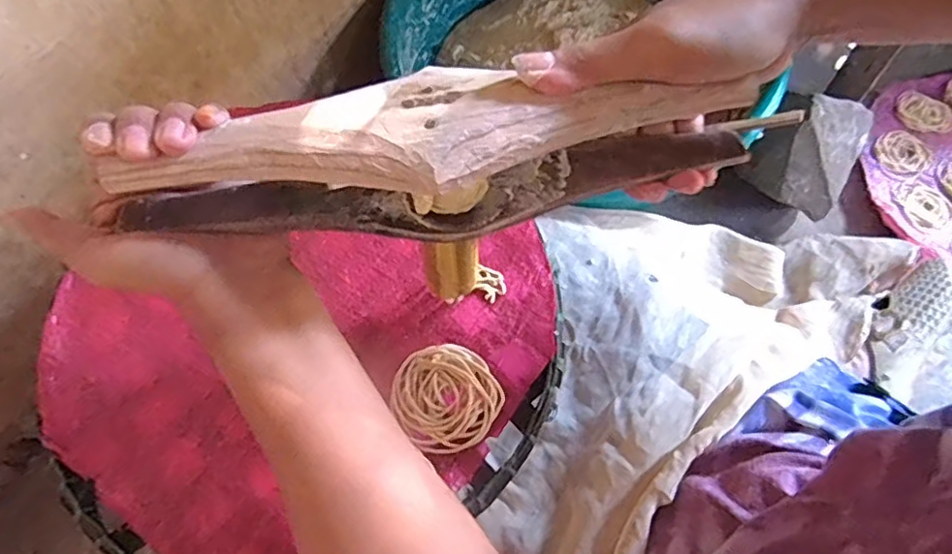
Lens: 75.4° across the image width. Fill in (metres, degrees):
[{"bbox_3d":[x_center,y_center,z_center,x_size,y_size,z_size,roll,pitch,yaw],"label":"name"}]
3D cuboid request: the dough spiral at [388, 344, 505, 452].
[{"bbox_3d":[-0.019,0.077,0.398,0.064,0.006,0.067,0,65,0],"label":"dough spiral"}]

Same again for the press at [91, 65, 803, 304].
[{"bbox_3d":[-0.012,-0.042,0.327,0.310,0.134,0.058,-5,65,-2],"label":"press"}]

